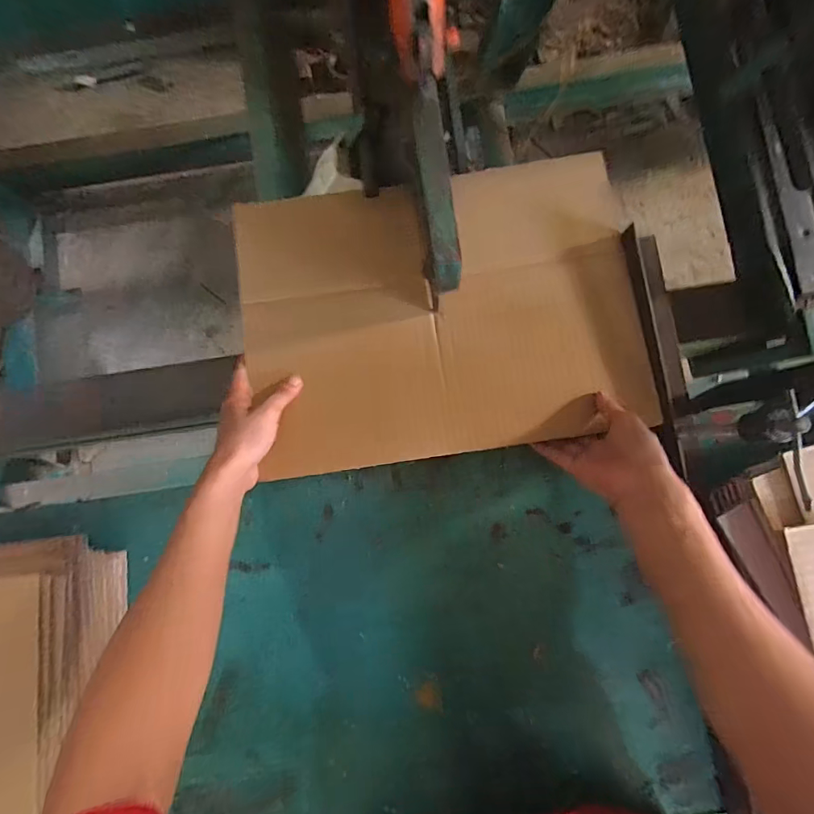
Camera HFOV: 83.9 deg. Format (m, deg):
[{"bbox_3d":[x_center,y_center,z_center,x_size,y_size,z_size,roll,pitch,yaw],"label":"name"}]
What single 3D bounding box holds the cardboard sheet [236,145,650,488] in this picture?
[{"bbox_3d":[0.035,-0.103,0.503,0.421,0.030,0.306,-9,88,0],"label":"cardboard sheet"}]

